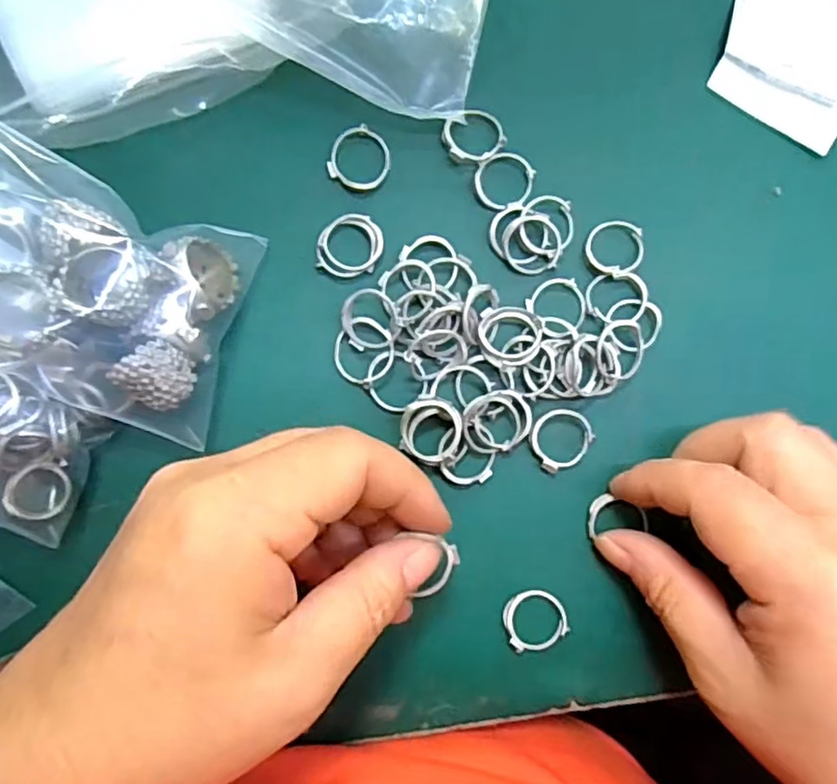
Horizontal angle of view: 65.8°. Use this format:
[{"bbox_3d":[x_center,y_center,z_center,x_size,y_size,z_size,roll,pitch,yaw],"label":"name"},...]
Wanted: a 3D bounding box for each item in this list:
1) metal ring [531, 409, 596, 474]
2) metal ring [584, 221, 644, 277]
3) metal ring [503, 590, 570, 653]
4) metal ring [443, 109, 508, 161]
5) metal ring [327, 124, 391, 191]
[{"bbox_3d":[0.052,0.017,0.232,0.022,0.005,0.022,0,87,-3],"label":"metal ring"},{"bbox_3d":[0.072,-0.053,0.236,0.020,0.004,0.023,44,86,0],"label":"metal ring"},{"bbox_3d":[0.041,0.081,0.227,0.022,0.004,0.021,0,87,-3],"label":"metal ring"},{"bbox_3d":[0.020,-0.093,0.235,0.022,0.005,0.018,-22,89,-5],"label":"metal ring"},{"bbox_3d":[-0.020,-0.084,0.231,0.021,0.004,0.022,0,87,-3],"label":"metal ring"}]

